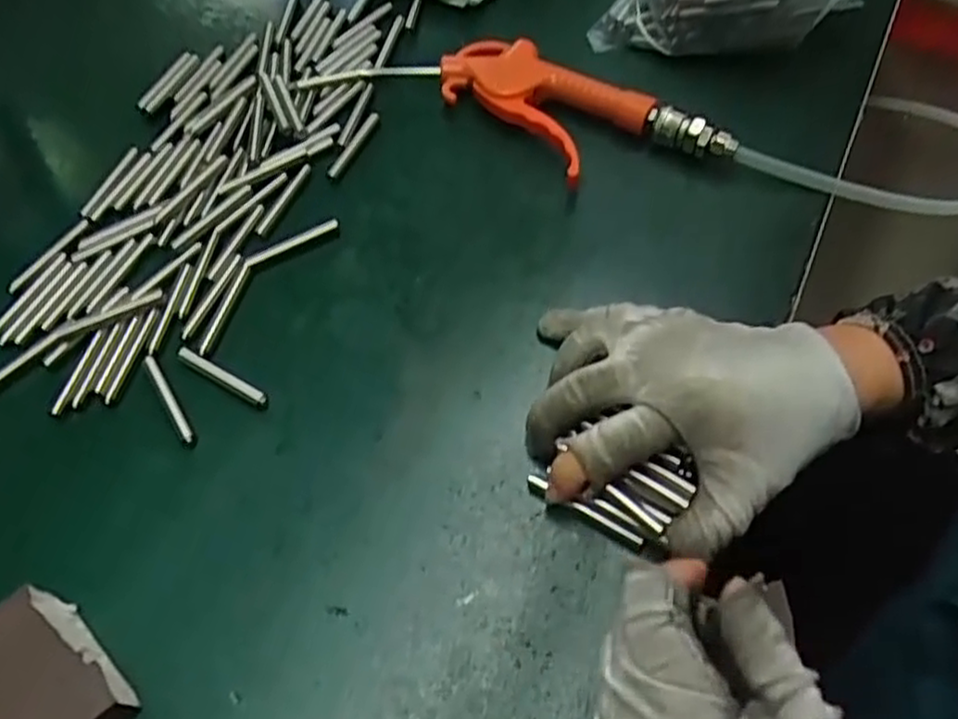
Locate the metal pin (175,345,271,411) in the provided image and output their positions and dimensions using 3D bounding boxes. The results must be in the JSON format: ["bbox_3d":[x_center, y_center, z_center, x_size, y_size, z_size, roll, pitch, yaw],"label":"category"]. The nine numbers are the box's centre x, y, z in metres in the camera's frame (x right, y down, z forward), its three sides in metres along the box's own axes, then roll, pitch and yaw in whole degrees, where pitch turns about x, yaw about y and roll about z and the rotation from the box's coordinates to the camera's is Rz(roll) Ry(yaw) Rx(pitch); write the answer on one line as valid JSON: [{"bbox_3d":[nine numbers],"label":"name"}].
[{"bbox_3d":[-0.134,0.008,0.380,0.059,0.005,0.009,26,65,19],"label":"metal pin"}]

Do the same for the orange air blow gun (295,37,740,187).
[{"bbox_3d":[0.019,-0.163,0.455,0.264,0.022,0.076,27,66,17],"label":"orange air blow gun"}]

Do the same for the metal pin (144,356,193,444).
[{"bbox_3d":[-0.160,0.019,0.376,0.006,0.004,0.058,-32,64,-13],"label":"metal pin"}]

